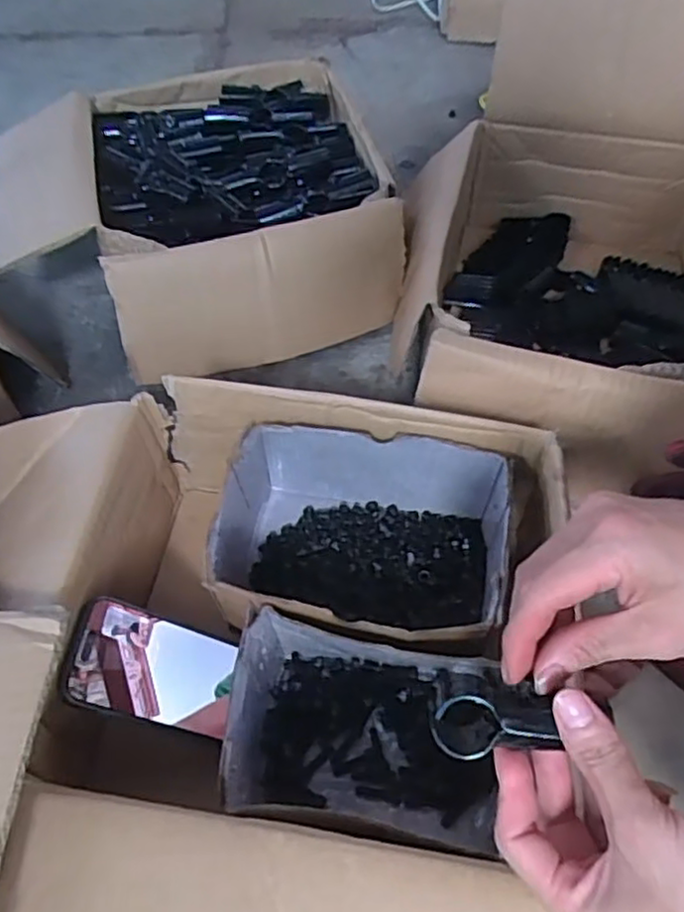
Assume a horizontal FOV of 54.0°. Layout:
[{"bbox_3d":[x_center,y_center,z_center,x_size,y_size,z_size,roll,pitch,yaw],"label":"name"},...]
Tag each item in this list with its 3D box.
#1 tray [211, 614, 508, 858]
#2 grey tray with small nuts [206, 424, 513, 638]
[{"bbox_3d":[0.015,0.186,0.445,0.169,0.096,0.121,6,54,4],"label":"tray"},{"bbox_3d":[0.009,0.068,0.520,0.217,0.098,0.156,11,54,8],"label":"grey tray with small nuts"}]

